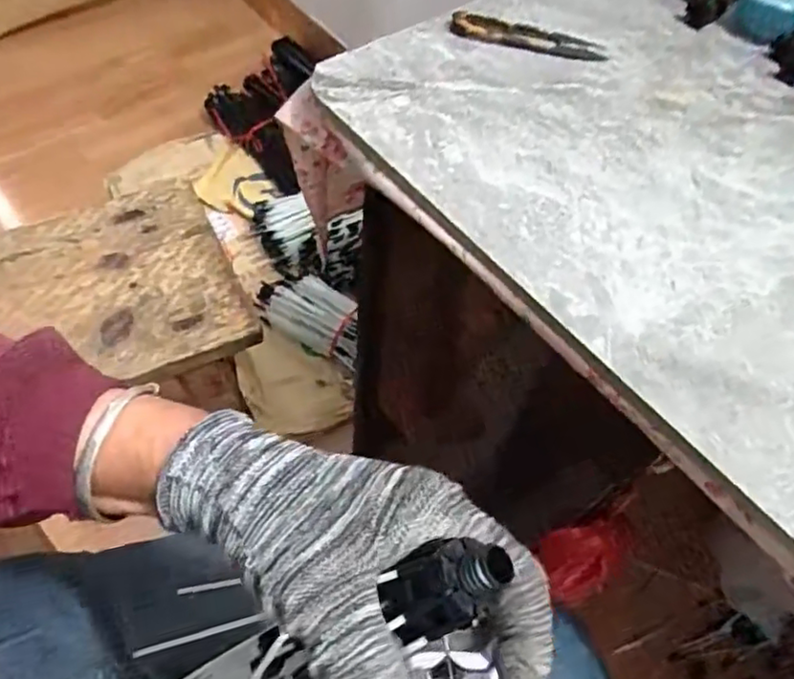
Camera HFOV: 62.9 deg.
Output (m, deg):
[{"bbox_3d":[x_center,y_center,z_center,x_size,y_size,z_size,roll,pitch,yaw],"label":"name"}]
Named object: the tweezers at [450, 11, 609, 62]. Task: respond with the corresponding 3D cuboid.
[{"bbox_3d":[0.097,-0.225,0.485,0.115,0.006,0.027,13,59,3],"label":"tweezers"}]

